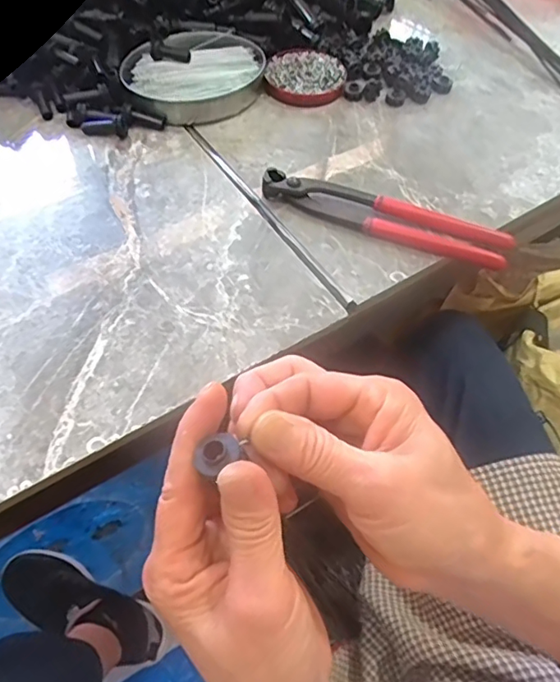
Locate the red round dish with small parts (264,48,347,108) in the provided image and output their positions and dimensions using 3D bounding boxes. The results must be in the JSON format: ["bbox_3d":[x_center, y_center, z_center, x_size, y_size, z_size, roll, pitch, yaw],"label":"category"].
[{"bbox_3d":[0.026,-0.265,0.531,0.077,0.013,0.082,2,58,-3],"label":"red round dish with small parts"}]

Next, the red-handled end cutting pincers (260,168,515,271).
[{"bbox_3d":[0.083,-0.099,0.427,0.201,0.018,0.034,20,59,8],"label":"red-handled end cutting pincers"}]

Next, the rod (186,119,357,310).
[{"bbox_3d":[-0.017,-0.111,0.438,0.011,0.006,0.245,-29,65,-20],"label":"rod"}]

